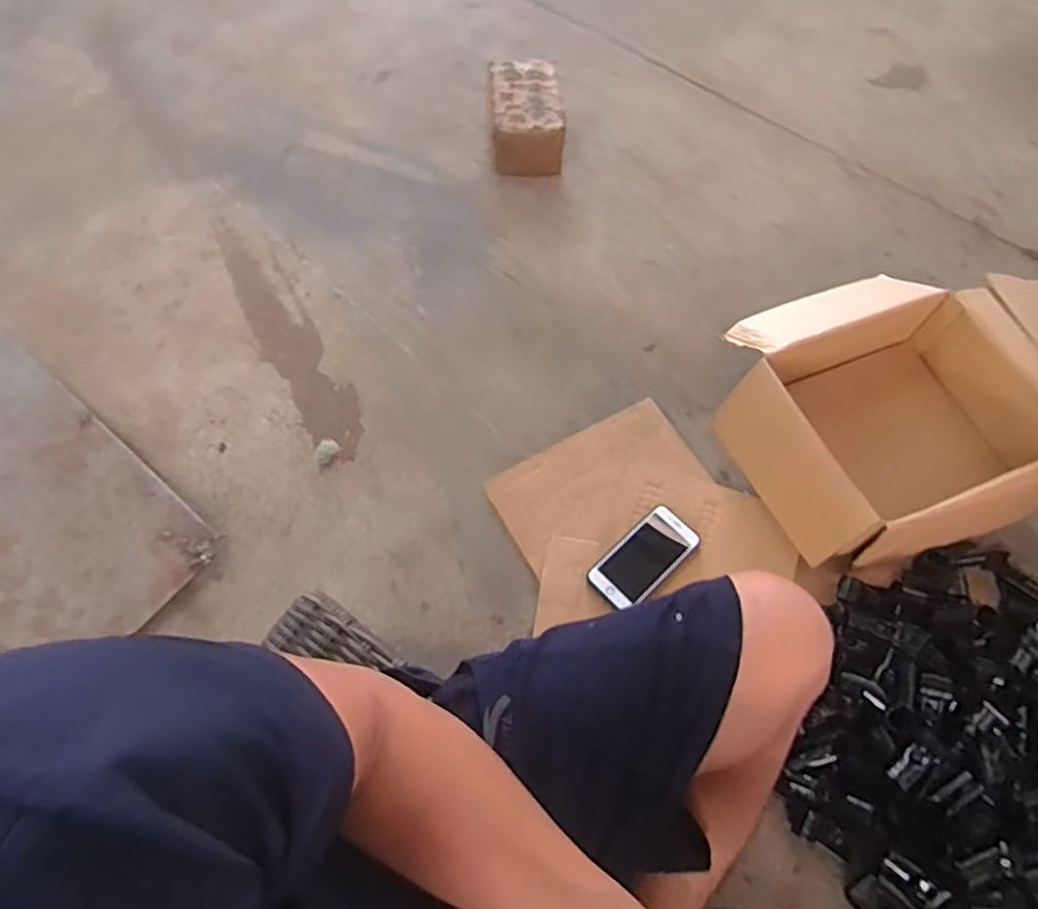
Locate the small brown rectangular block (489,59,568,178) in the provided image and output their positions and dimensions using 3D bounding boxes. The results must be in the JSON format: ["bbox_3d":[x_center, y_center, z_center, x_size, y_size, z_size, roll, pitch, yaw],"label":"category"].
[{"bbox_3d":[0.013,-0.612,1.207,0.129,0.095,0.208,-4,62,-2],"label":"small brown rectangular block"}]

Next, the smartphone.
[{"bbox_3d":[0.170,0.140,0.887,0.151,0.006,0.080,-40,69,-18],"label":"smartphone"}]

